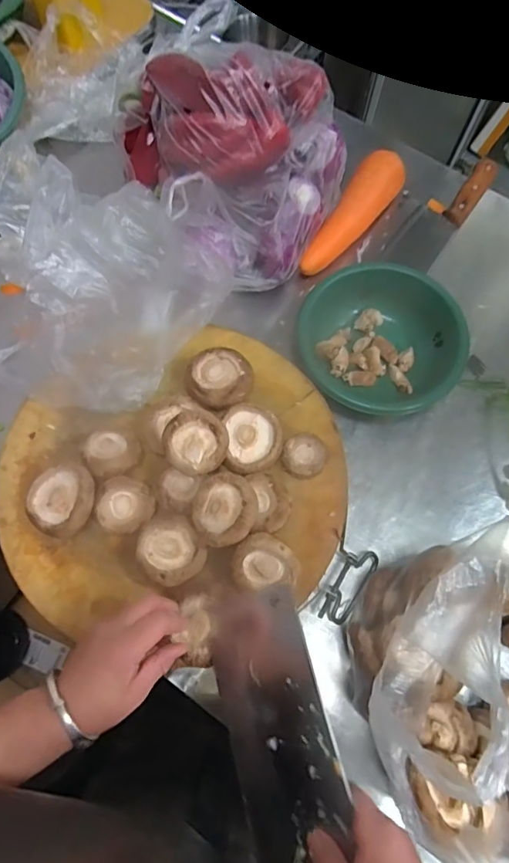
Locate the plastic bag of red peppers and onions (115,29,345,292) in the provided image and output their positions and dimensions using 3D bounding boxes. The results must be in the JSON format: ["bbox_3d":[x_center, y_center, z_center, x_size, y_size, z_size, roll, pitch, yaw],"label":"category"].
[{"bbox_3d":[-0.044,-0.346,0.587,0.289,0.138,0.252,19,72,5],"label":"plastic bag of red peppers and onions"}]

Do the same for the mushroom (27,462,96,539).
[{"bbox_3d":[-0.191,0.067,0.468,0.070,0.045,0.068,23,73,6],"label":"mushroom"}]

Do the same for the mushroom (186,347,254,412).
[{"bbox_3d":[-0.039,-0.056,0.522,0.069,0.037,0.070,0,72,-1],"label":"mushroom"}]

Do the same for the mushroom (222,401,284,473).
[{"bbox_3d":[-0.001,0.011,0.504,0.059,0.032,0.074,-1,72,-2],"label":"mushroom"}]

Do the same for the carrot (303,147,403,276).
[{"bbox_3d":[0.133,-0.299,0.653,0.057,0.061,0.201,36,74,10],"label":"carrot"}]

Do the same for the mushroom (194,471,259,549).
[{"bbox_3d":[-0.029,0.075,0.454,0.059,0.032,0.068,19,72,5],"label":"mushroom"}]

